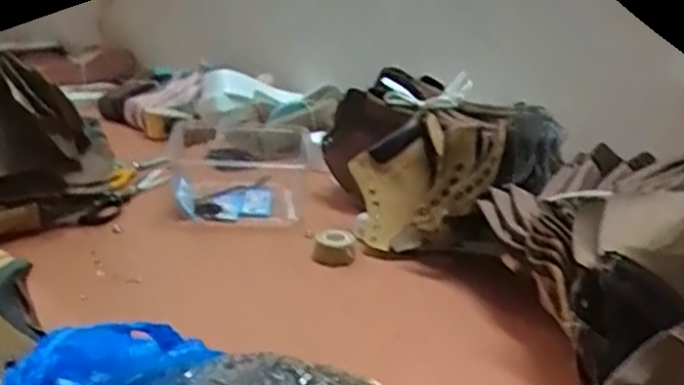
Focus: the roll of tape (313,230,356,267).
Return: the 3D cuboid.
[{"bbox_3d":[-0.009,0.064,0.809,0.048,0.035,0.048,7,20,5],"label":"roll of tape"}]

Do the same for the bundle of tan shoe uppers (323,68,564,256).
[{"bbox_3d":[0.126,-0.040,0.901,0.226,0.178,0.277,-3,21,-22],"label":"bundle of tan shoe uppers"}]

